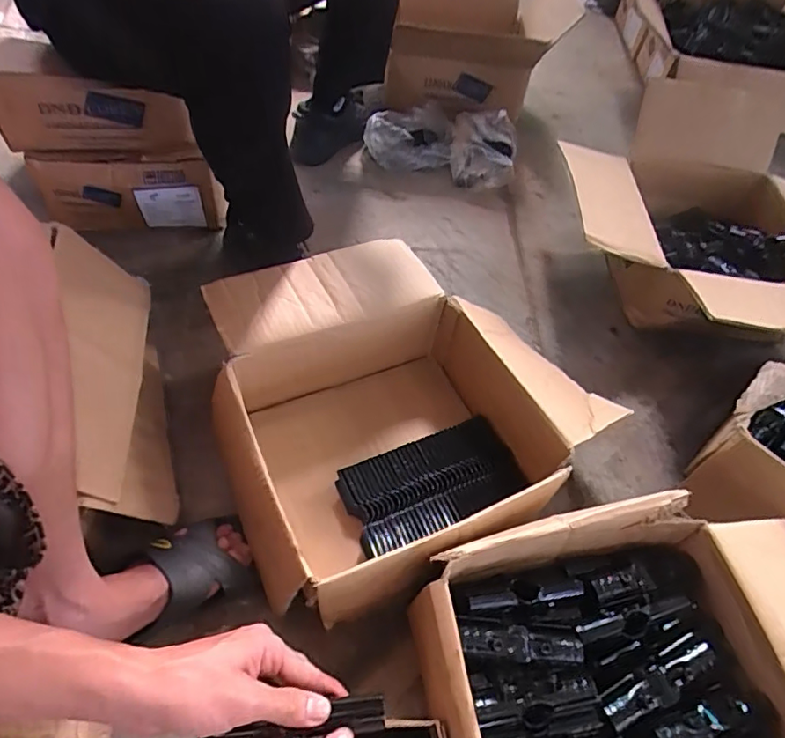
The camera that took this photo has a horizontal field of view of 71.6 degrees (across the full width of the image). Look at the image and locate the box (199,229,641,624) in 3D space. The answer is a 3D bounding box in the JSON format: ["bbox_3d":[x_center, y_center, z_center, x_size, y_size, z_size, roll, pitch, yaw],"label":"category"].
[{"bbox_3d":[0.008,0.040,0.711,0.439,0.160,0.422,-17,56,-17],"label":"box"}]

